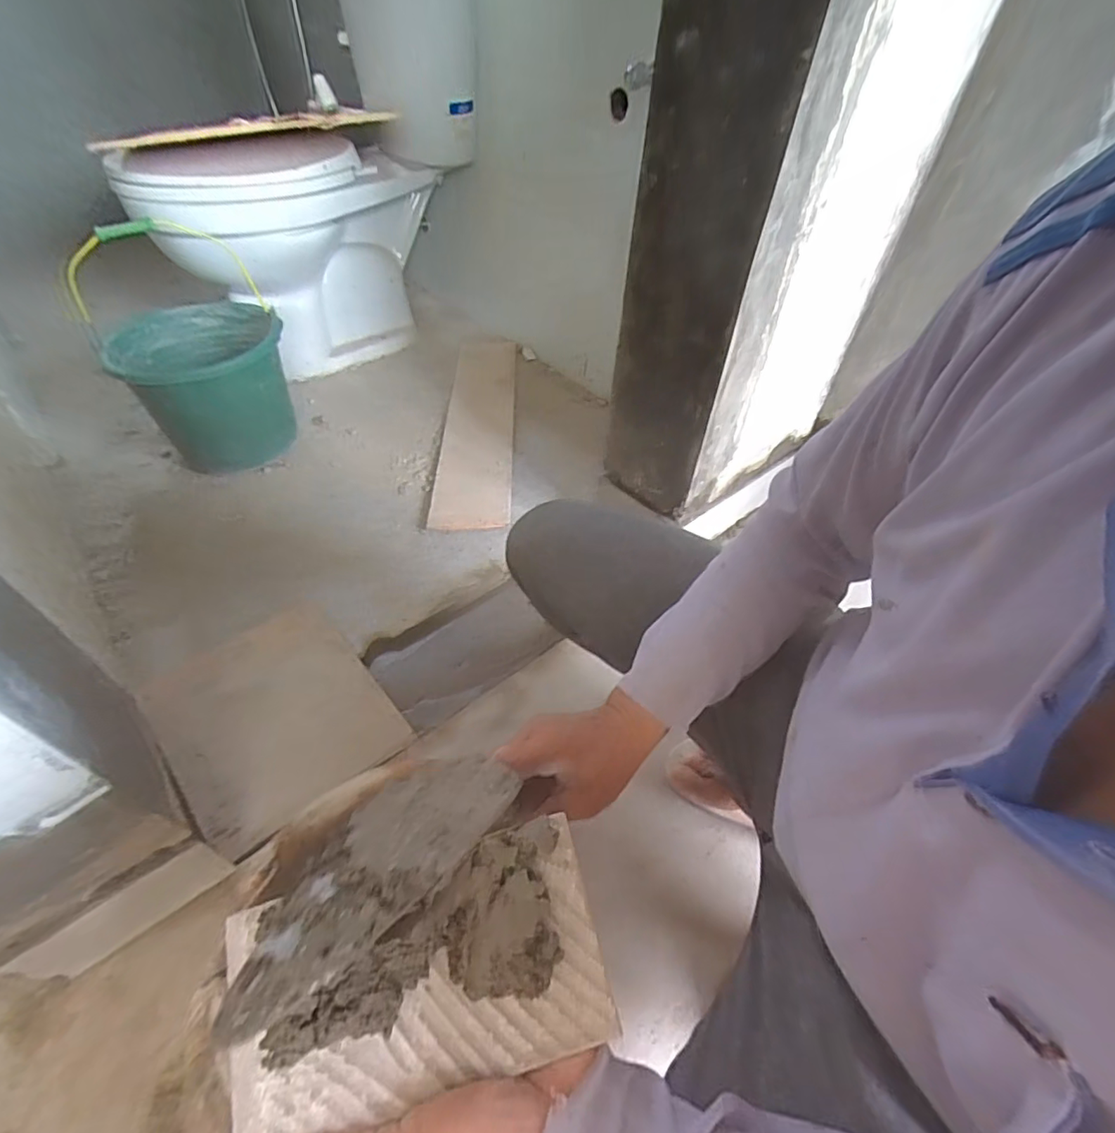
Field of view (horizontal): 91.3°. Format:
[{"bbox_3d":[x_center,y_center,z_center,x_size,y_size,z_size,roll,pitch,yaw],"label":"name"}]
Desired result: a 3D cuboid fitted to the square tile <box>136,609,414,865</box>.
[{"bbox_3d":[-0.380,0.197,0.736,0.249,0.012,0.275,-32,65,-29],"label":"square tile"}]

